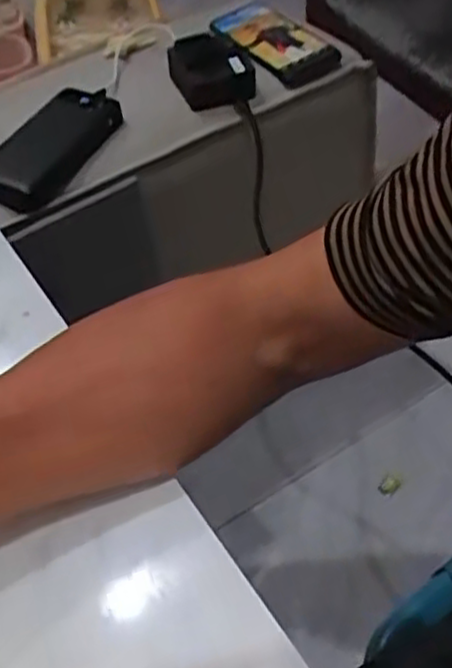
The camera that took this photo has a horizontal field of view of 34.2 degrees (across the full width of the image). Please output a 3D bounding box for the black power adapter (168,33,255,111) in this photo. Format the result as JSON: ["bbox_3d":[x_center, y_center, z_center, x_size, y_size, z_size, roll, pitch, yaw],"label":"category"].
[{"bbox_3d":[-0.019,-0.273,0.760,0.079,0.045,0.075,-17,50,-9],"label":"black power adapter"}]

